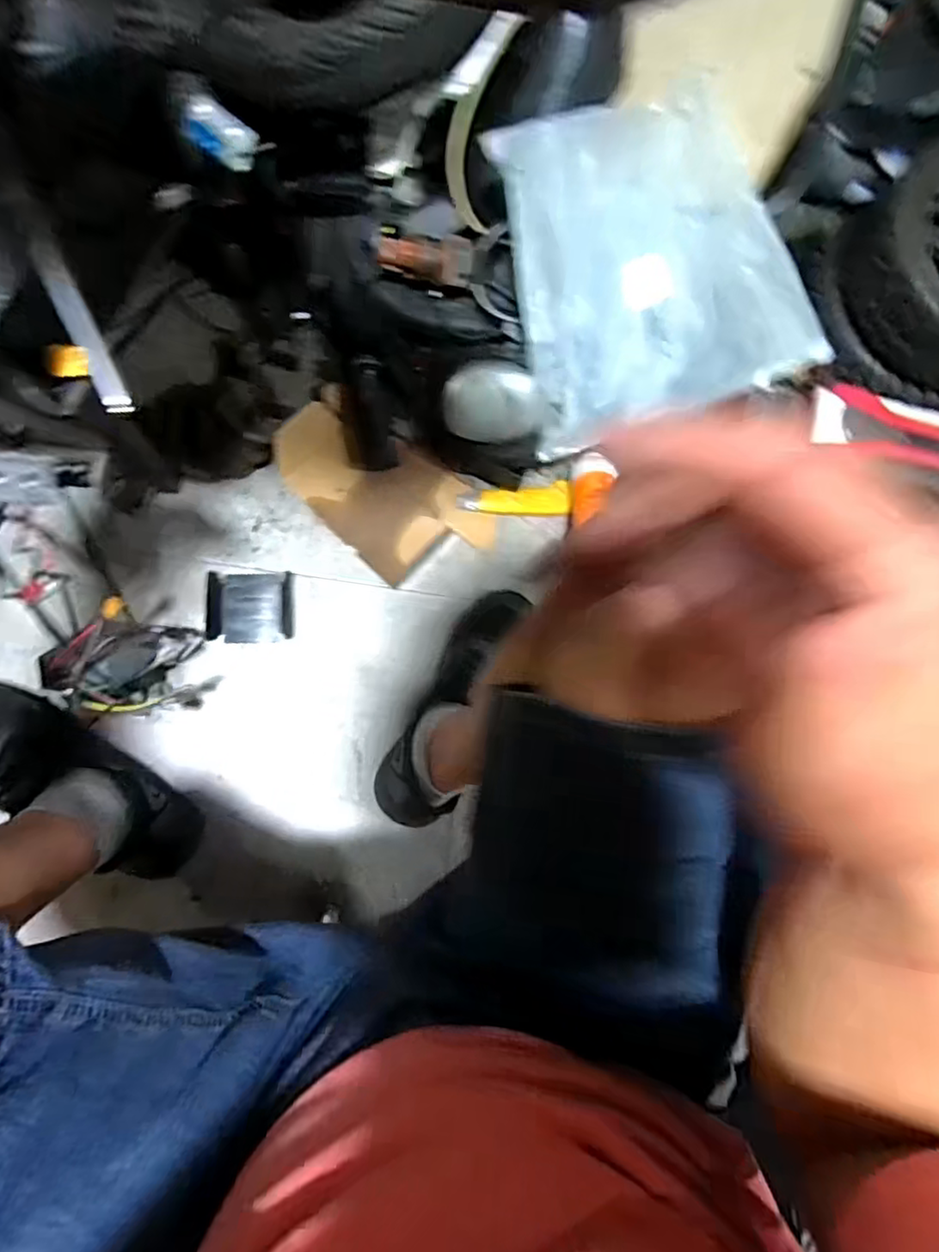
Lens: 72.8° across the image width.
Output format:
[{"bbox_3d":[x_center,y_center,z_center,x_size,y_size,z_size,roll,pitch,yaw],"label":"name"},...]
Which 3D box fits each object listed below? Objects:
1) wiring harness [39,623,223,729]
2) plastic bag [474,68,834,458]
[{"bbox_3d":[-0.328,0.040,0.648,0.097,0.149,0.088,7,83,-7],"label":"wiring harness"},{"bbox_3d":[0.190,-0.370,0.661,0.288,0.080,0.306,-17,115,3],"label":"plastic bag"}]

